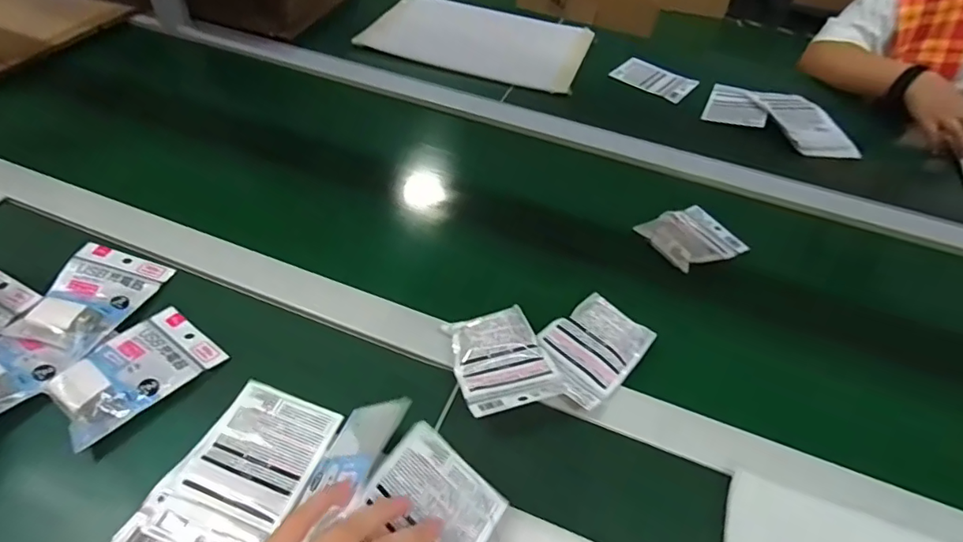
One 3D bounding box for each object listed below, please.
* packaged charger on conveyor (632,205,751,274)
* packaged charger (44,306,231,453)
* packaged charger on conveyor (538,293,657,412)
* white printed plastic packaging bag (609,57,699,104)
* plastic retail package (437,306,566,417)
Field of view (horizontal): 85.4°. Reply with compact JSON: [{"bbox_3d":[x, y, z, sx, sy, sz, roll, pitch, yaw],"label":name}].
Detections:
[{"bbox_3d":[0.282,-0.048,0.688,0.124,0.028,0.096,-25,55,-24],"label":"packaged charger on conveyor"},{"bbox_3d":[-0.331,0.087,0.495,0.094,0.020,0.131,35,54,24],"label":"packaged charger"},{"bbox_3d":[0.112,0.080,0.550,0.095,0.023,0.131,36,55,24],"label":"packaged charger on conveyor"},{"bbox_3d":[0.323,-0.358,0.972,0.138,0.007,0.098,31,53,21],"label":"white printed plastic packaging bag"},{"bbox_3d":[0.020,0.090,0.520,0.095,0.033,0.116,-15,51,-17],"label":"plastic retail package"}]

